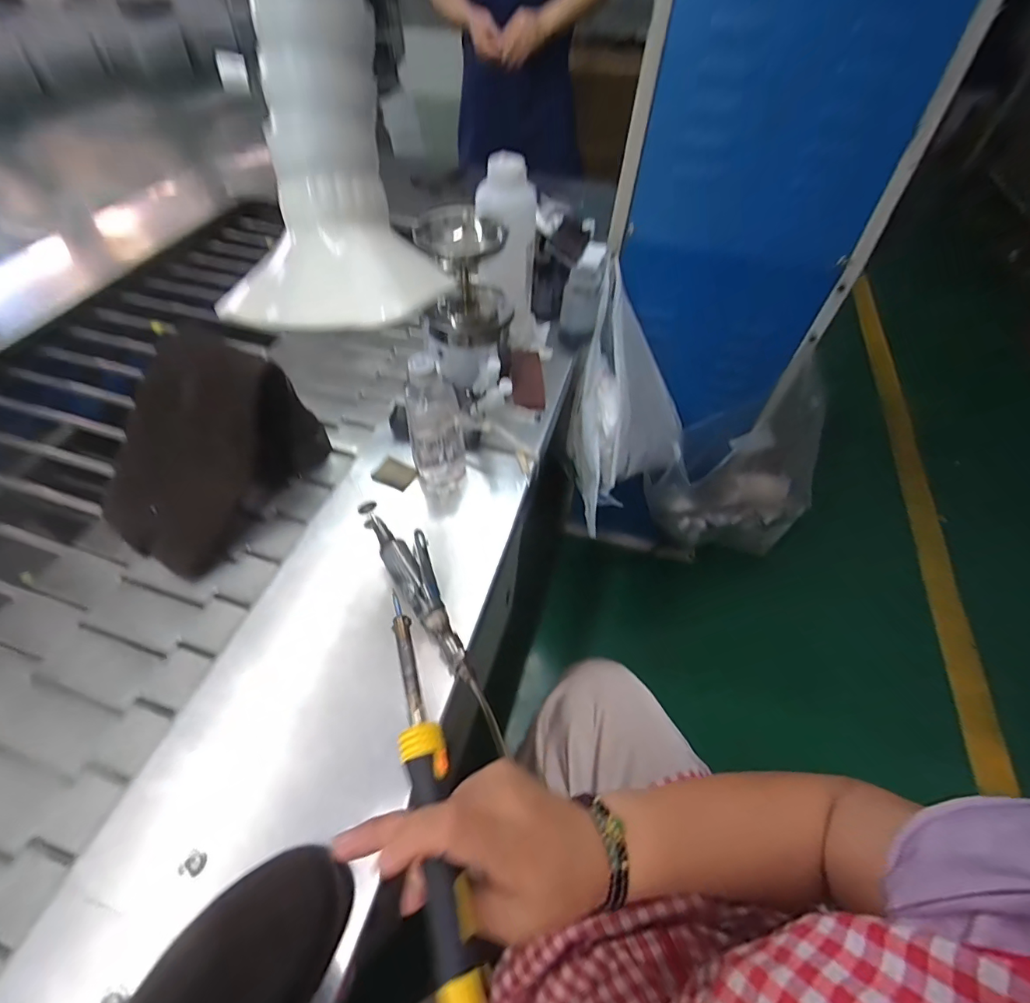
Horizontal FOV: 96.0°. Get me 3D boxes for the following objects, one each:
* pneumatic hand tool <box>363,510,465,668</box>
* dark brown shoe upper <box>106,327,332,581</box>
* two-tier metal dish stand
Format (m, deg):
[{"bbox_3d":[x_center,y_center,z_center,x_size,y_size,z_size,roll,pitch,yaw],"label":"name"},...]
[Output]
[{"bbox_3d":[-0.111,0.083,0.522,0.052,0.034,0.240,-26,62,-19],"label":"pneumatic hand tool"},{"bbox_3d":[-0.418,-0.076,0.604,0.173,0.179,0.257,25,59,17],"label":"dark brown shoe upper"},{"bbox_3d":[-0.070,-0.322,0.672,0.120,0.158,0.103,-2,57,-5],"label":"two-tier metal dish stand"}]

